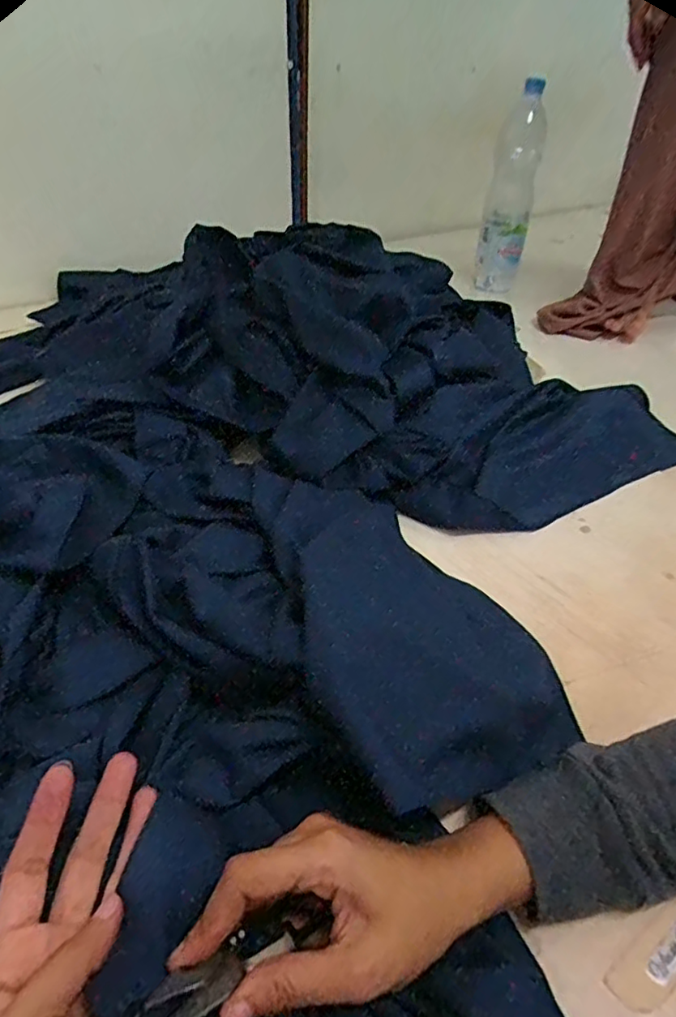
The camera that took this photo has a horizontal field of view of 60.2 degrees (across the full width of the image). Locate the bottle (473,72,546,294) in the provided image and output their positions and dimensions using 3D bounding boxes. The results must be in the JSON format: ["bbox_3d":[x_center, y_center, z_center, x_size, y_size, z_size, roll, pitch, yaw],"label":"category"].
[{"bbox_3d":[0.315,-0.562,1.069,0.084,0.324,0.081,13,40,12],"label":"bottle"}]

